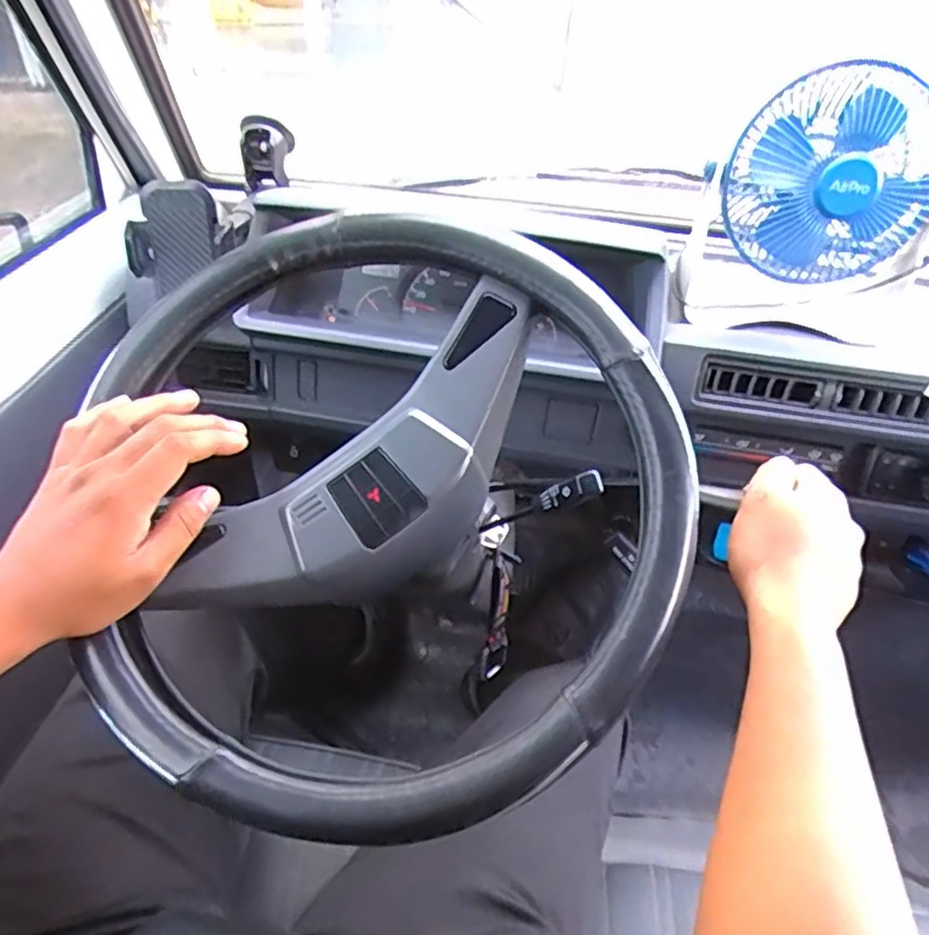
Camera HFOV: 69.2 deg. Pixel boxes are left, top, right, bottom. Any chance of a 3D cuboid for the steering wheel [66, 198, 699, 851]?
[{"bbox_3d":[-0.051,0.022,0.439,0.386,0.124,0.386,-3,69,8],"label":"steering wheel"}]

